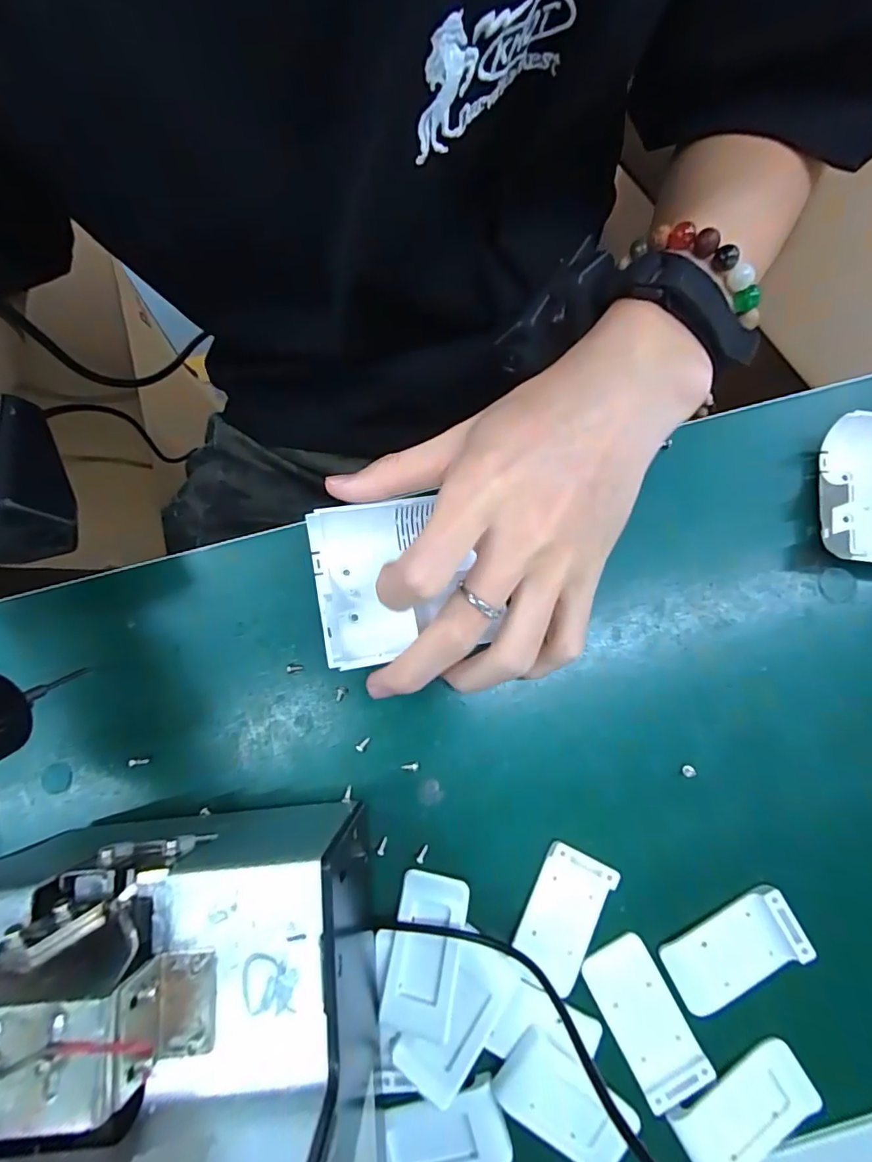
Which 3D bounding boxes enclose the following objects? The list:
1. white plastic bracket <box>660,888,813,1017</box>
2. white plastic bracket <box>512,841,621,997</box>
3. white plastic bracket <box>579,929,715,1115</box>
[{"bbox_3d":[0.122,0.152,0.209,0.055,0.009,0.028,-29,81,-5],"label":"white plastic bracket"},{"bbox_3d":[0.052,0.138,0.212,0.028,0.007,0.050,27,81,5],"label":"white plastic bracket"},{"bbox_3d":[0.084,0.176,0.204,0.027,0.004,0.055,-28,81,-5],"label":"white plastic bracket"}]

